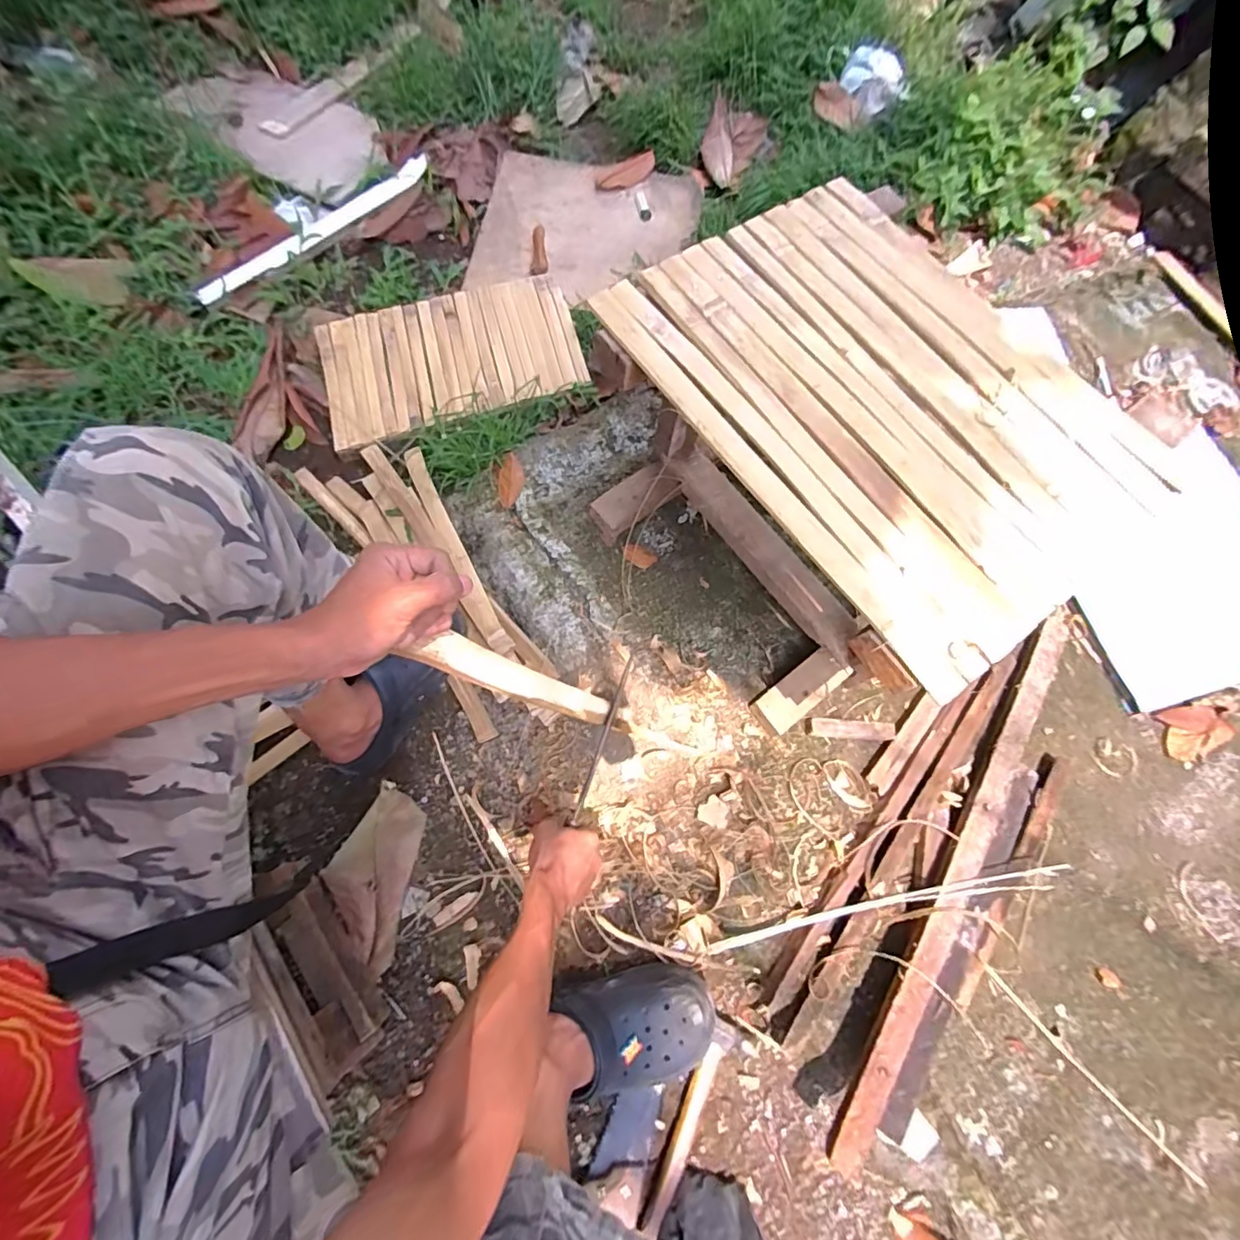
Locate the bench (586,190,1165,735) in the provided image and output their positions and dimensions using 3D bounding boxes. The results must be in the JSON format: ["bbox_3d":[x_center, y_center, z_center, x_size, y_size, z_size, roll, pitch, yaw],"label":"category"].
[{"bbox_3d":[0.250,-0.164,0.691,0.362,0.379,0.489,-37,78,-12],"label":"bench"}]

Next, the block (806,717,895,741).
[{"bbox_3d":[0.336,0.159,0.779,0.121,0.031,0.026,5,72,1],"label":"block"}]

